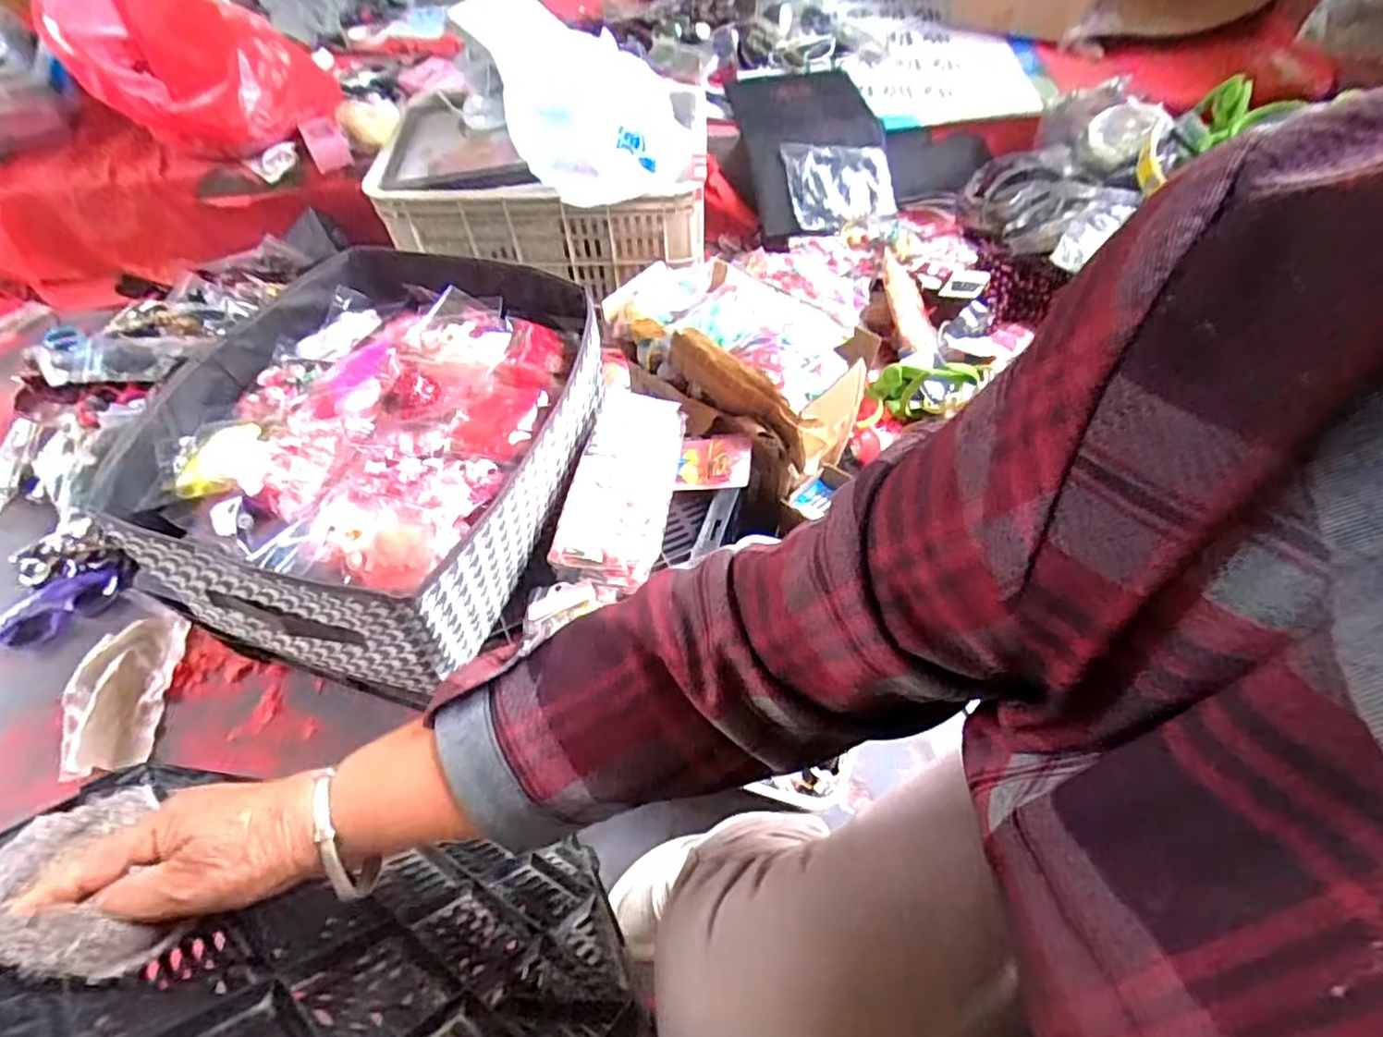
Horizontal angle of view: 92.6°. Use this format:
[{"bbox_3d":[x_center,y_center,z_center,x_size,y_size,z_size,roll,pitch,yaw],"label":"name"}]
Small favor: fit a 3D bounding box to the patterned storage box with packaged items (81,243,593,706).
[{"bbox_3d":[-0.311,-0.077,0.680,0.376,0.166,0.415,11,55,10],"label":"patterned storage box with packaged items"}]

